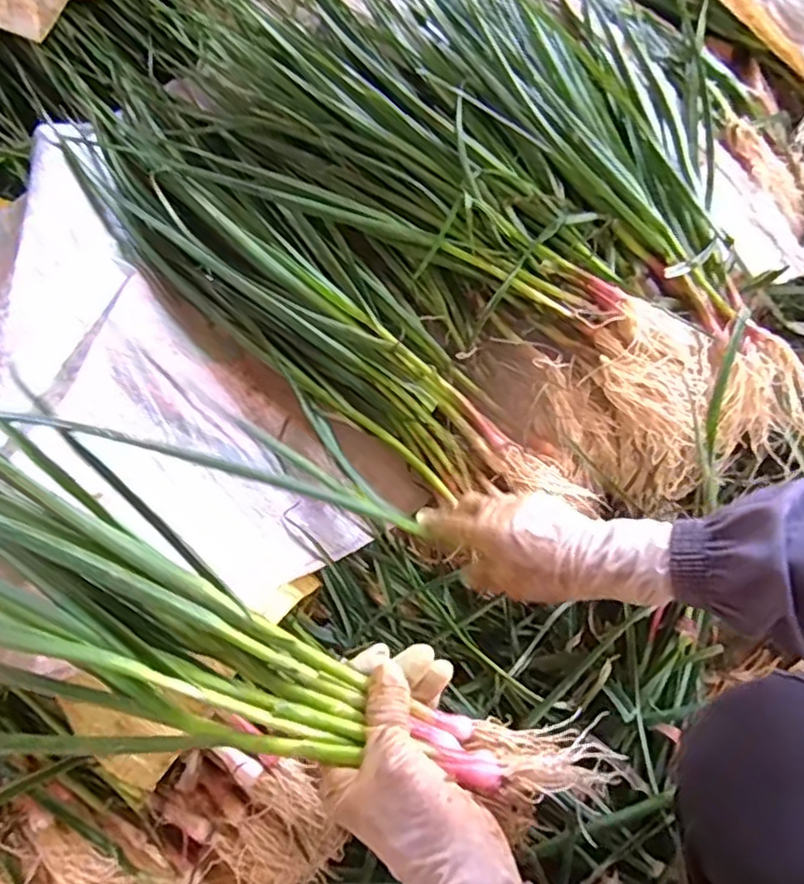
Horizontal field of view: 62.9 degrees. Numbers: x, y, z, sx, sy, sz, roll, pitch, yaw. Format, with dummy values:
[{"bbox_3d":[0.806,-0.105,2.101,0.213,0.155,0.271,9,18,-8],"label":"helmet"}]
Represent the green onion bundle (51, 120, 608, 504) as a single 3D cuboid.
[{"bbox_3d":[-0.089,-0.120,0.610,0.597,0.056,0.143,42,77,15],"label":"green onion bundle"}]

